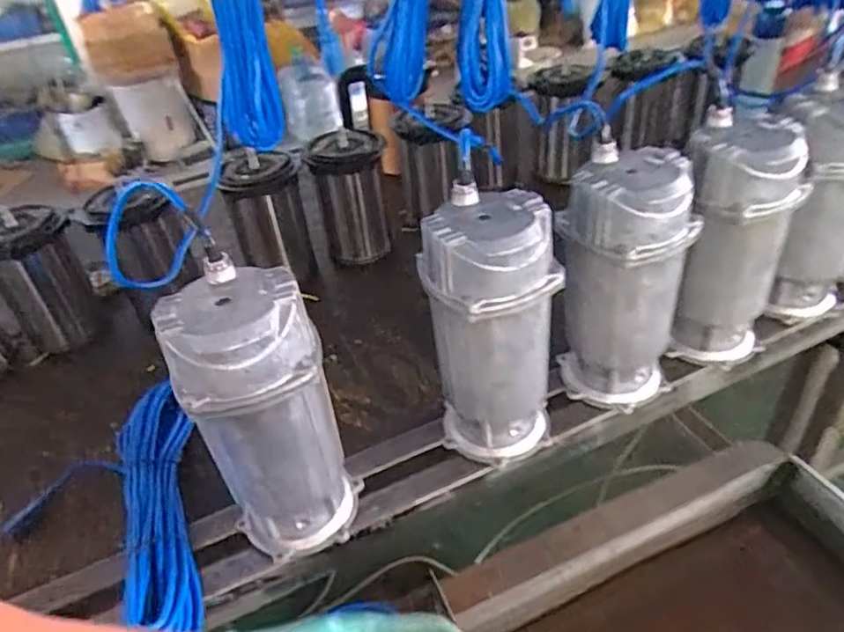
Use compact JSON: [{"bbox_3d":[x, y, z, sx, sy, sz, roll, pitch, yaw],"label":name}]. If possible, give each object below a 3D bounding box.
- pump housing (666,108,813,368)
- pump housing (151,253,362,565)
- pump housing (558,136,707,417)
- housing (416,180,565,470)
[{"bbox_3d":[0.376,-0.079,0.758,0.124,0.293,0.126,12,42,22],"label":"pump housing"},{"bbox_3d":[-0.150,0.103,0.604,0.126,0.291,0.114,-20,40,-17],"label":"pump housing"},{"bbox_3d":[0.228,-0.036,0.723,0.120,0.293,0.124,-20,40,-17],"label":"pump housing"},{"bbox_3d":[0.075,0.024,0.670,0.133,0.290,0.111,-1,38,7],"label":"housing"}]

